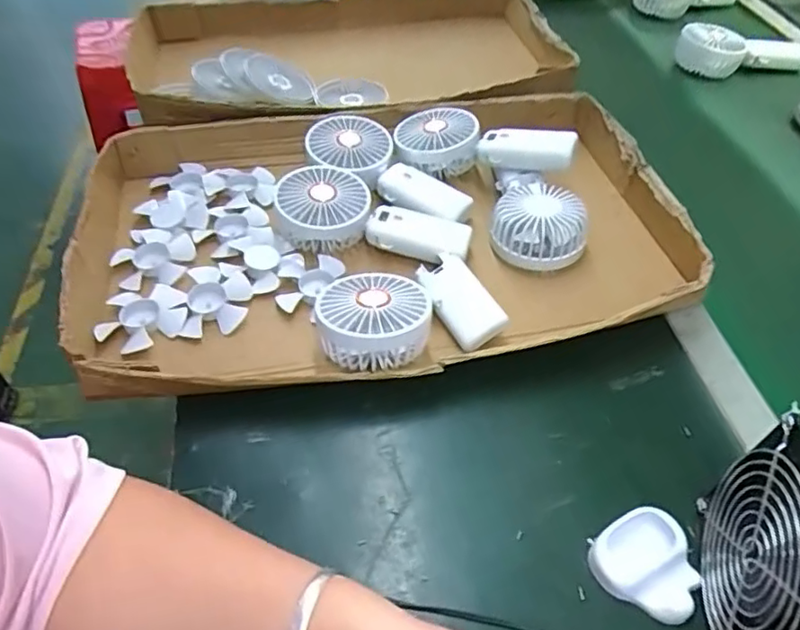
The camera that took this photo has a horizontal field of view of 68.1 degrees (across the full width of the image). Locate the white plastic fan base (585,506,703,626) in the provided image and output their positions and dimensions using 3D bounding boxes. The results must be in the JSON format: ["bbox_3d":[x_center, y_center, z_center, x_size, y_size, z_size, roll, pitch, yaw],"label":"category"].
[{"bbox_3d":[0.153,0.155,0.364,0.058,0.017,0.060,1,48,-1],"label":"white plastic fan base"}]

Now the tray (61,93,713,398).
[{"bbox_3d":[-0.016,-0.085,0.543,0.516,0.057,0.337,-10,50,-10],"label":"tray"}]

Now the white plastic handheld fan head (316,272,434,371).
[{"bbox_3d":[-0.020,0.004,0.463,0.086,0.053,0.082,3,48,1],"label":"white plastic handheld fan head"}]

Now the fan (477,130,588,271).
[{"bbox_3d":[0.124,-0.116,0.562,0.087,0.059,0.150,-1,49,-2],"label":"fan"}]

